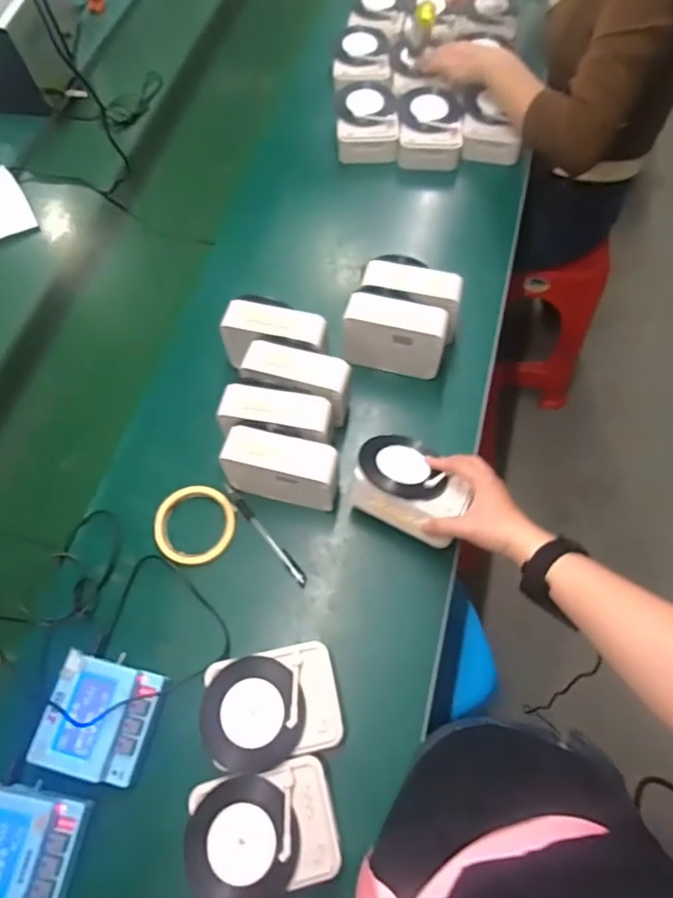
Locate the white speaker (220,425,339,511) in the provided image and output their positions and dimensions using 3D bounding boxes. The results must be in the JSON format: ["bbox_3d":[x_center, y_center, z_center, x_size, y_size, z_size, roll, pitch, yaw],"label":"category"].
[{"bbox_3d":[-0.063,0.024,0.627,0.132,0.095,0.051,12,67,8],"label":"white speaker"}]

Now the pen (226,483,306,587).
[{"bbox_3d":[-0.084,0.099,0.642,0.014,0.012,0.149,-38,69,-13],"label":"pen"}]

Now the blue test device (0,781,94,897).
[{"bbox_3d":[-0.292,0.371,0.495,0.098,0.033,0.102,8,66,7],"label":"blue test device"}]

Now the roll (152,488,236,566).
[{"bbox_3d":[-0.168,0.090,0.646,0.094,0.011,0.094,-1,66,2],"label":"roll"}]

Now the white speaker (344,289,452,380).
[{"bbox_3d":[0.074,-0.142,0.695,0.126,0.088,0.065,15,67,9],"label":"white speaker"}]

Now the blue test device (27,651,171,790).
[{"bbox_3d":[-0.233,0.271,0.550,0.099,0.051,0.103,12,67,8],"label":"blue test device"}]

